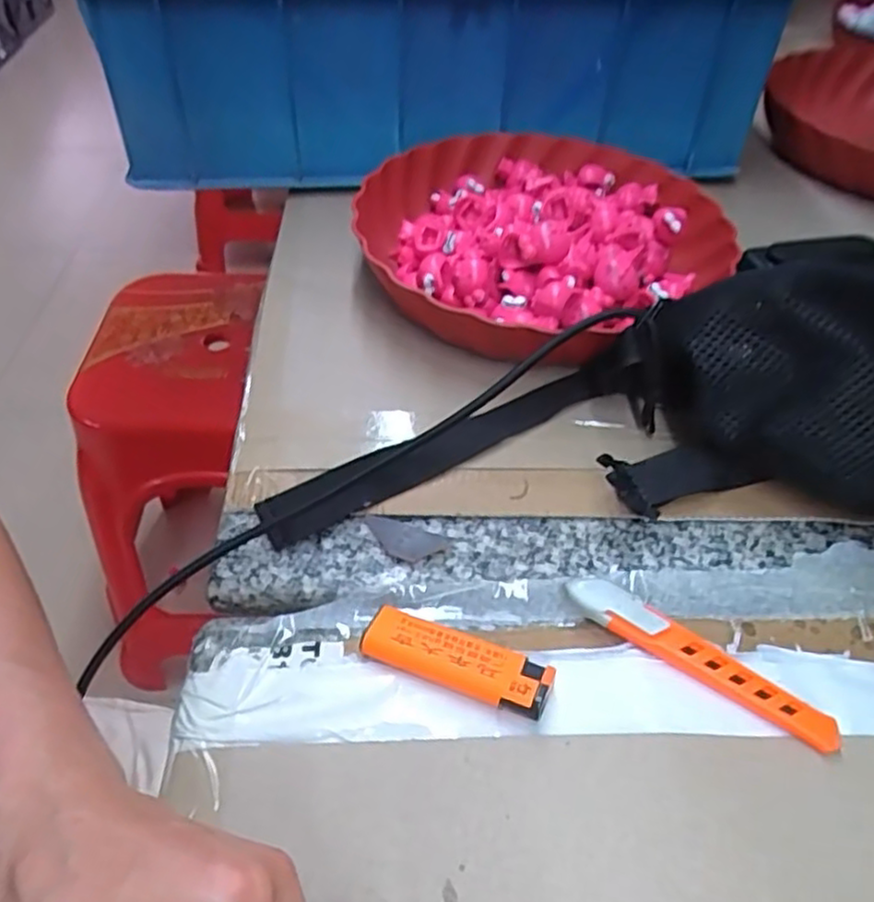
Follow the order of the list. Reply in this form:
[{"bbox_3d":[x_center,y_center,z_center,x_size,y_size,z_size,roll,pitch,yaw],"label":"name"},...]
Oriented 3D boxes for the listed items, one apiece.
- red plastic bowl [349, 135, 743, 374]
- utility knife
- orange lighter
[{"bbox_3d":[0.064,-0.144,0.490,0.220,0.068,0.238,33,53,25],"label":"red plastic bowl"},{"bbox_3d":[0.111,0.088,0.307,0.119,0.007,0.018,29,76,16],"label":"utility knife"},{"bbox_3d":[0.008,0.087,0.301,0.080,0.007,0.024,16,62,20],"label":"orange lighter"}]

